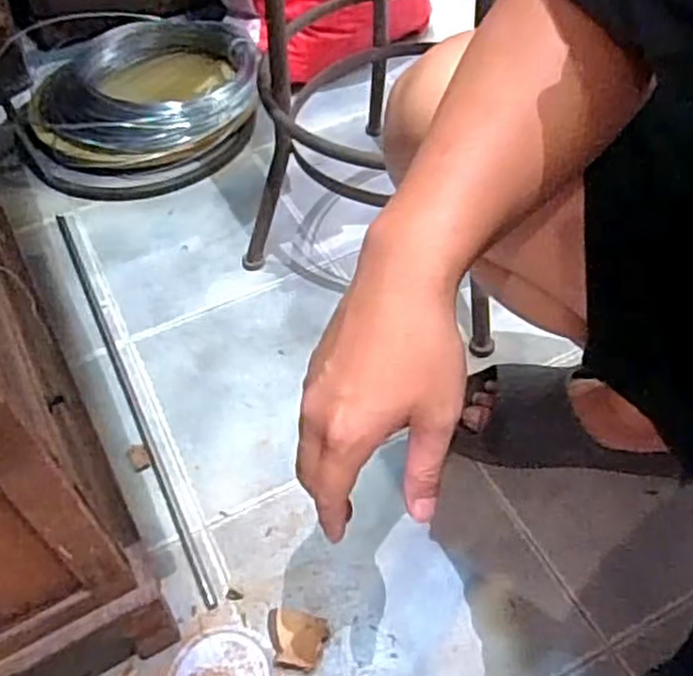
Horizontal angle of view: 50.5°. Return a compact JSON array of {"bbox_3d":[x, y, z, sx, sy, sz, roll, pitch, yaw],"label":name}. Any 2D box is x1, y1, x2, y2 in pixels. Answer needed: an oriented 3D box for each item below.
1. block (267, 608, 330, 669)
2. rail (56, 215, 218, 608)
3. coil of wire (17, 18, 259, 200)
[{"bbox_3d":[-0.049,0.286,0.696,0.057,0.029,0.047,7,51,10],"label":"block"},{"bbox_3d":[-0.289,0.043,0.937,0.017,0.004,0.666,-23,52,-15],"label":"rail"},{"bbox_3d":[-0.354,-0.438,1.254,0.407,0.133,0.452,-13,50,-7],"label":"coil of wire"}]

